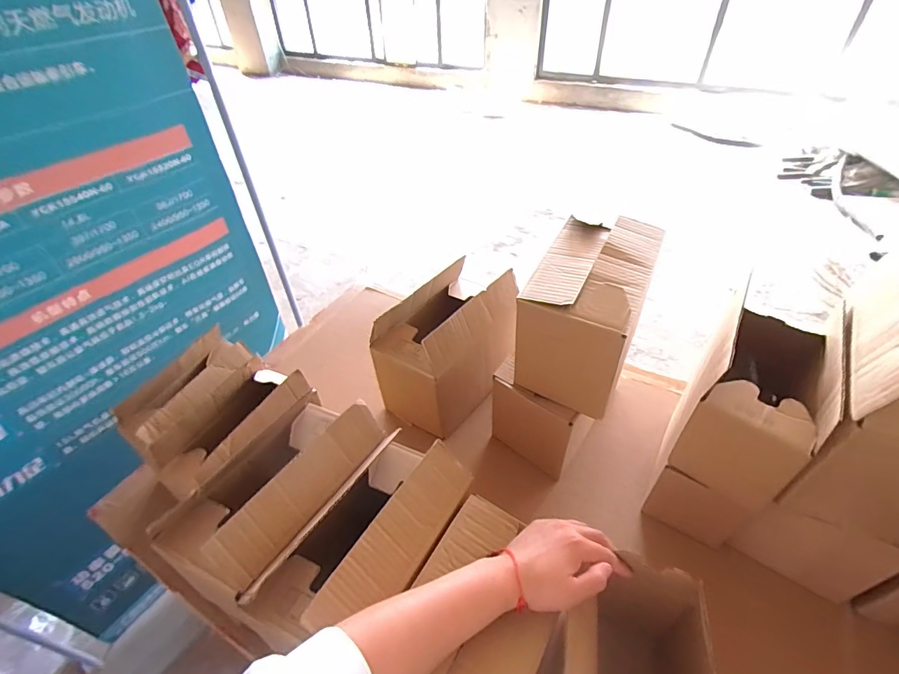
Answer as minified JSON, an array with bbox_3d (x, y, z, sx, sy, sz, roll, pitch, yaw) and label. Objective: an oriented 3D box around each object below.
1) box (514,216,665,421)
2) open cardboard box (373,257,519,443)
[{"bbox_3d":[0.186,-0.034,0.602,0.136,0.167,0.212,19,47,21],"label":"box"},{"bbox_3d":[0.006,0.029,0.746,0.167,0.224,0.213,29,52,29],"label":"open cardboard box"}]

